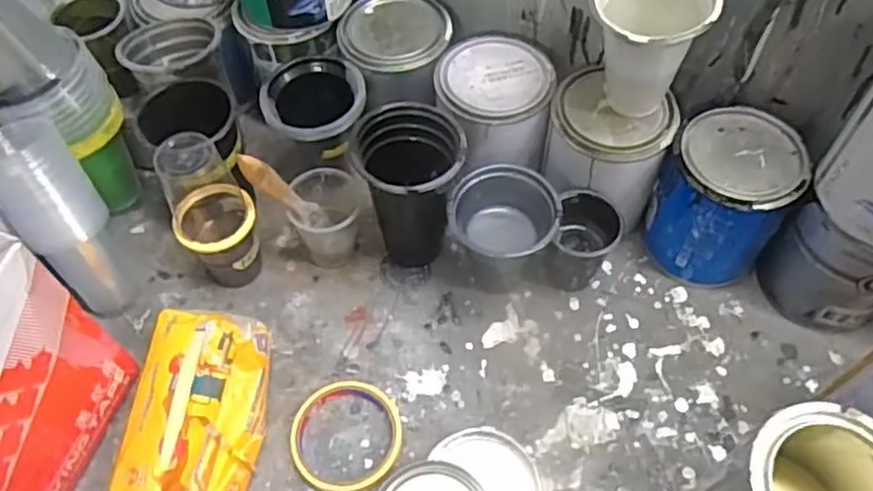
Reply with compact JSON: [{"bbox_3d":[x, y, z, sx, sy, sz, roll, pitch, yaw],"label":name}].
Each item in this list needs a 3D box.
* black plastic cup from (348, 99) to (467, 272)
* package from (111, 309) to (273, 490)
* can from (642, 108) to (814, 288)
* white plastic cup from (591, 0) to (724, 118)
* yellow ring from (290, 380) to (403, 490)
[{"bbox_3d":[-0.022,-0.041,0.628,0.087,0.158,0.084,0,58,0],"label":"black plastic cup"},{"bbox_3d":[-0.194,0.136,0.569,0.098,0.063,0.160,-2,58,-1],"label":"package"},{"bbox_3d":[0.253,-0.038,0.627,0.105,0.136,0.099,0,58,0],"label":"can"},{"bbox_3d":[0.163,-0.155,0.558,0.085,0.117,0.078,0,56,0],"label":"white plastic cup"},{"bbox_3d":[-0.074,0.156,0.578,0.090,0.014,0.091,0,58,0],"label":"yellow ring"}]

